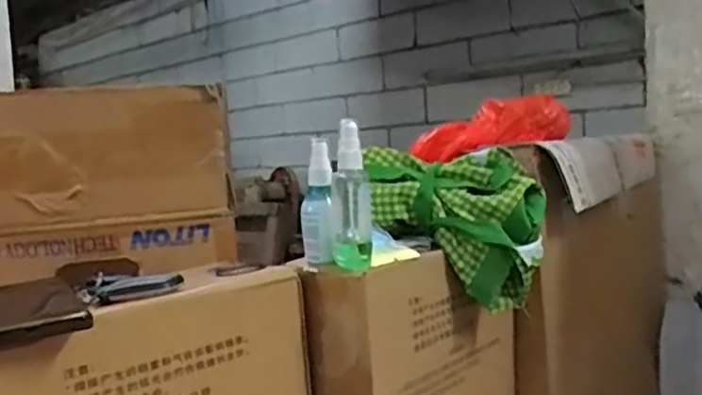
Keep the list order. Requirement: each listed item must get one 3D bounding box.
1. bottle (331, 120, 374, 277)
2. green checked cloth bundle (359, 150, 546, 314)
[{"bbox_3d":[0.000,-0.001,0.655,0.035,0.134,0.038,-2,4,3],"label":"bottle"},{"bbox_3d":[0.105,0.032,0.749,0.185,0.153,0.089,-2,4,5],"label":"green checked cloth bundle"}]

